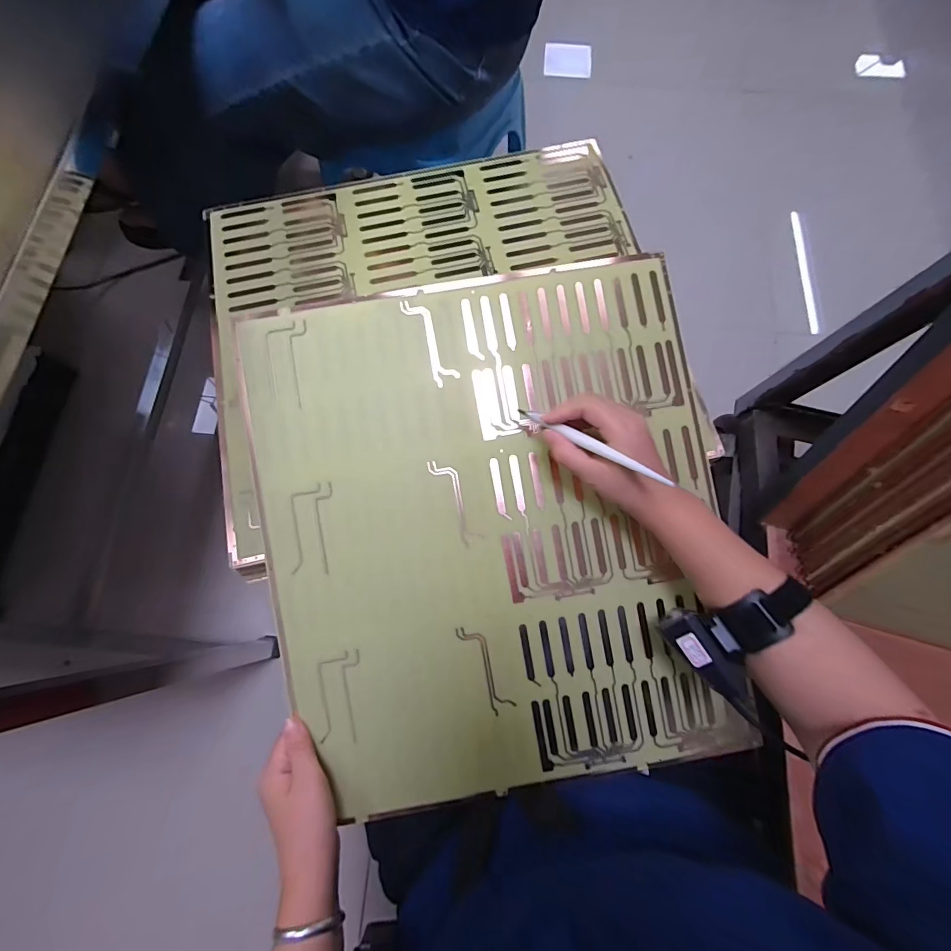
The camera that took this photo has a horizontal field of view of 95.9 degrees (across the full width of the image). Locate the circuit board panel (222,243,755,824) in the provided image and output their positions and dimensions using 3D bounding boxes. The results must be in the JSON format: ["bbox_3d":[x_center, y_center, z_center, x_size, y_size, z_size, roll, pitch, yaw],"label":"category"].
[{"bbox_3d":[0.016,0.054,0.409,0.417,0.009,0.477,-9,88,-2],"label":"circuit board panel"}]

